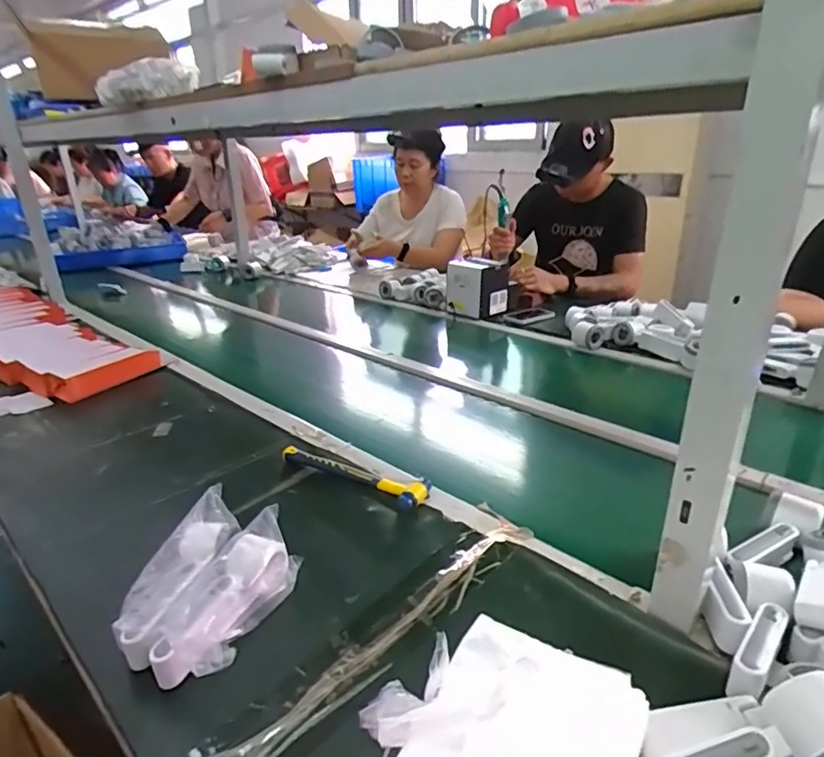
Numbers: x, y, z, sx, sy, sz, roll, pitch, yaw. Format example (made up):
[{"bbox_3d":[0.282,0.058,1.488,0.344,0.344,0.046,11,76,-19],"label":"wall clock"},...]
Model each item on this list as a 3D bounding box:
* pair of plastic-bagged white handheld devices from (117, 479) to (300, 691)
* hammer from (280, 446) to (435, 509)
[{"bbox_3d":[-0.212,0.215,0.562,0.127,0.073,0.189,9,26,23],"label":"pair of plastic-bagged white handheld devices"},{"bbox_3d":[-0.087,0.136,0.791,0.243,0.022,0.052,14,28,32],"label":"hammer"}]

